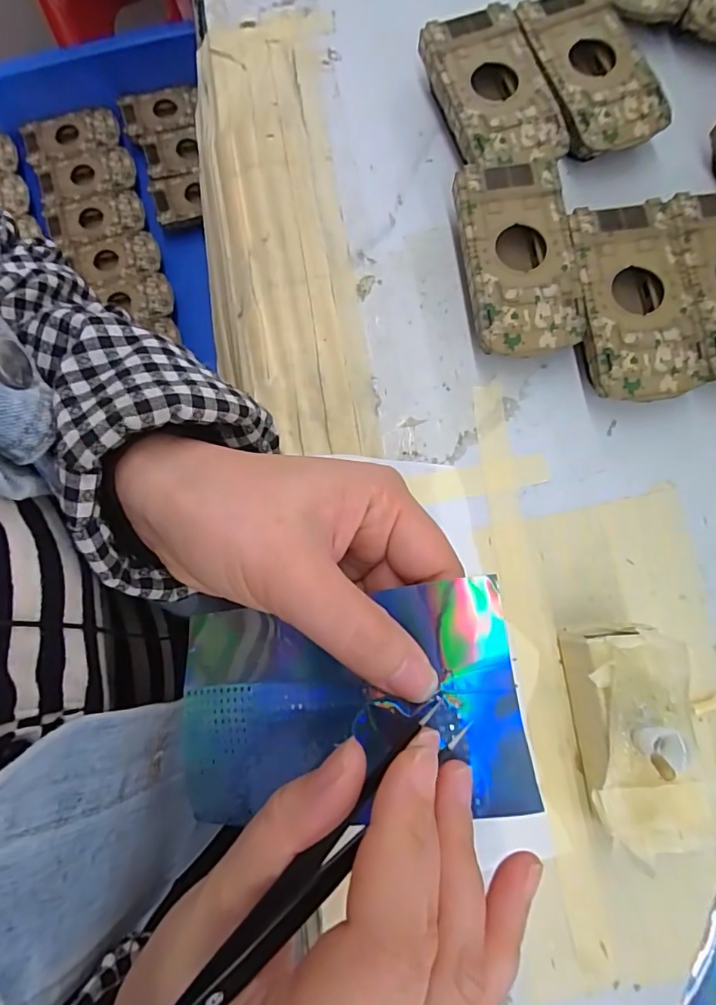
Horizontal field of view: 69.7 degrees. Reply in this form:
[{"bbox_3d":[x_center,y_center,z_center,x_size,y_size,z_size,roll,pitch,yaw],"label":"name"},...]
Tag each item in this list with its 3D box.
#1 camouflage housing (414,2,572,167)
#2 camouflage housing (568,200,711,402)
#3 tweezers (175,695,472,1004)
[{"bbox_3d":[0.071,-0.211,0.276,0.050,0.028,0.092,-18,79,-4],"label":"camouflage housing"},{"bbox_3d":[0.132,-0.094,0.252,0.052,0.027,0.094,-5,78,-1],"label":"camouflage housing"},{"bbox_3d":[-0.016,0.102,0.130,0.128,0.017,0.014,-38,80,-25],"label":"tweezers"}]

